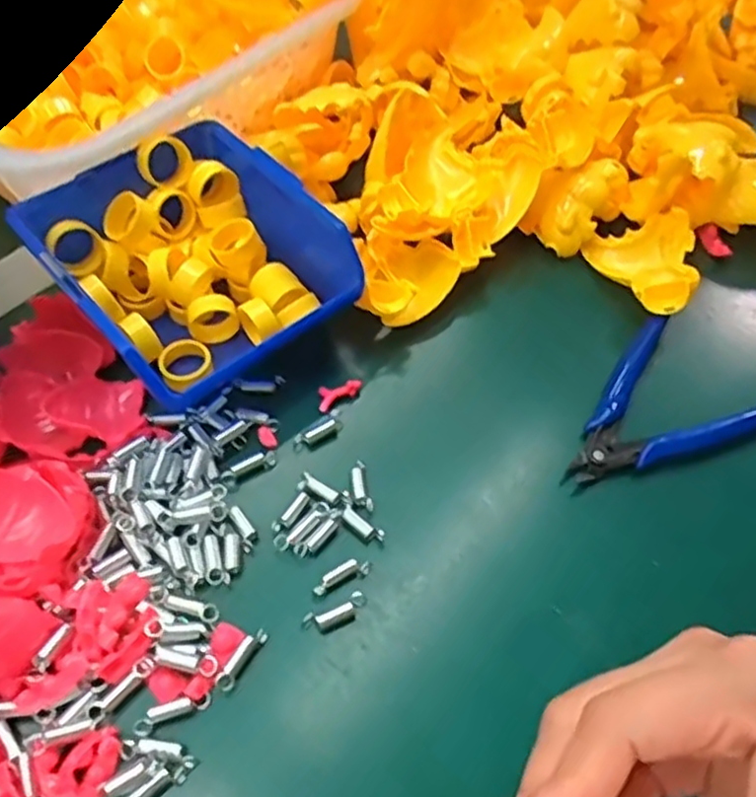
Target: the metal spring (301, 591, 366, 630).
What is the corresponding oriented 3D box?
[{"bbox_3d":[-0.017,0.088,0.288,0.027,0.007,0.010,-23,57,-15],"label":"metal spring"}]

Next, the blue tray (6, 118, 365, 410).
[{"bbox_3d":[-0.091,-0.065,0.352,0.119,0.060,0.128,-33,60,-21],"label":"blue tray"}]

